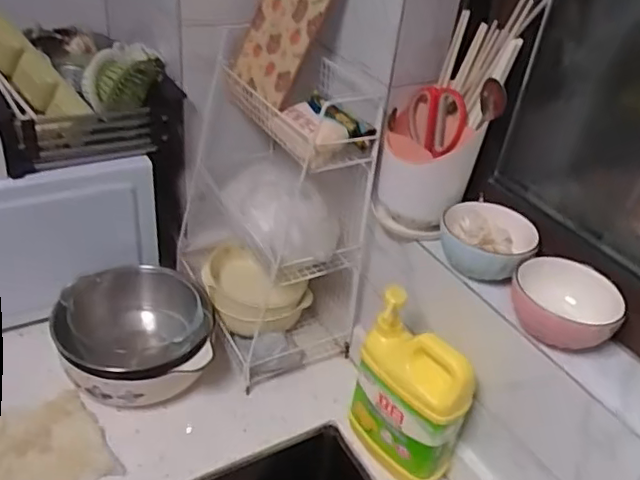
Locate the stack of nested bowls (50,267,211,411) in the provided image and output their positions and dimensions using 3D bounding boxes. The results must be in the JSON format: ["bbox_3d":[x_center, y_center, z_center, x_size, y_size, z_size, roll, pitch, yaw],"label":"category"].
[{"bbox_3d":[-0.272,0.145,0.919,0.205,0.103,0.227,-2,36,-12],"label":"stack of nested bowls"}]

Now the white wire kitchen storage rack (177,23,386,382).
[{"bbox_3d":[-0.085,-0.070,0.975,0.221,0.408,0.405,-9,38,-22],"label":"white wire kitchen storage rack"}]

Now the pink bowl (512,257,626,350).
[{"bbox_3d":[0.264,0.071,0.669,0.112,0.052,0.094,24,38,23],"label":"pink bowl"}]

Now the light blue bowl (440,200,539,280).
[{"bbox_3d":[0.203,0.001,0.748,0.107,0.051,0.096,19,37,16],"label":"light blue bowl"}]

